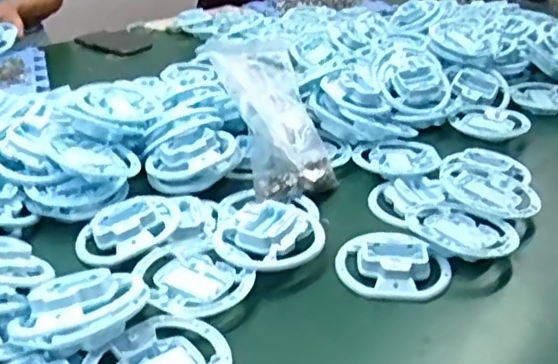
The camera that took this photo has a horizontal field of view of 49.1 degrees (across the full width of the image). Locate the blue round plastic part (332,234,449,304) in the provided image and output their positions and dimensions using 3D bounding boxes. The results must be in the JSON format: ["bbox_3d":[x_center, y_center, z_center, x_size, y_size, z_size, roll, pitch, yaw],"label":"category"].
[{"bbox_3d":[0.102,0.075,0.558,0.103,0.021,0.078,12,31,21],"label":"blue round plastic part"}]

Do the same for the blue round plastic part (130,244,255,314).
[{"bbox_3d":[-0.079,0.085,0.534,0.107,0.016,0.082,25,38,38],"label":"blue round plastic part"}]

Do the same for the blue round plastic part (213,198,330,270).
[{"bbox_3d":[-0.008,0.048,0.575,0.101,0.027,0.091,-10,30,-17],"label":"blue round plastic part"}]

